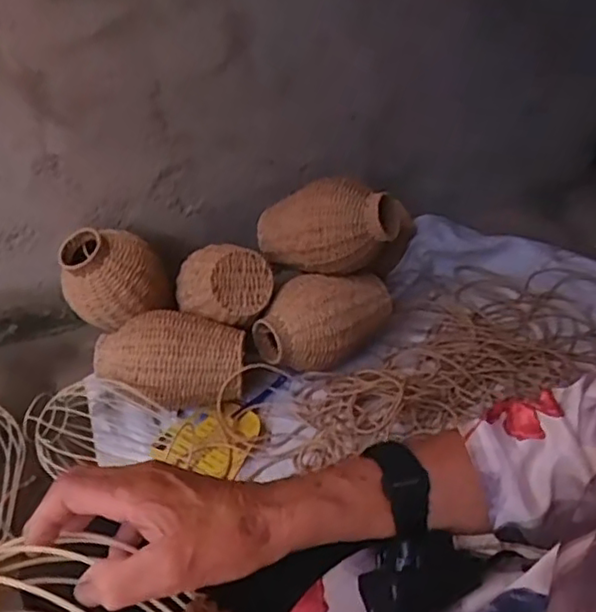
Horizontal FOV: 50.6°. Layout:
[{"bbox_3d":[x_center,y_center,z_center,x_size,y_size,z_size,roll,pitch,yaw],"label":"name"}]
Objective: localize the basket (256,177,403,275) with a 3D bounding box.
[{"bbox_3d":[0.054,-0.153,1.196,0.273,0.169,0.172,5,42,9],"label":"basket"}]

